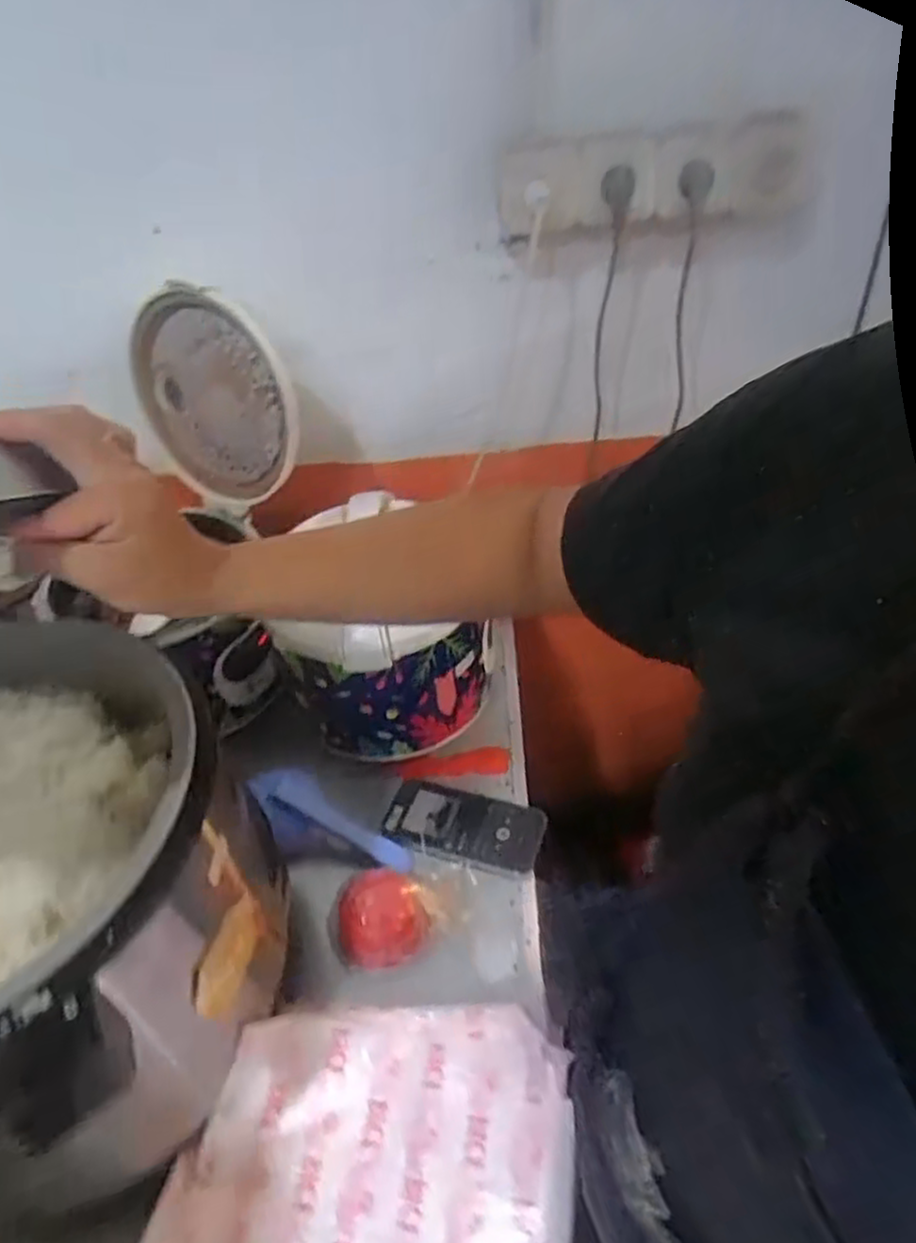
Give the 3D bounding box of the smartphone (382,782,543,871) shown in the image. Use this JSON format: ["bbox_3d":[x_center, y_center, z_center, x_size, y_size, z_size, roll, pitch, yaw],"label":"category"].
[{"bbox_3d":[0.004,0.220,0.818,0.171,0.012,0.090,10,46,17],"label":"smartphone"}]

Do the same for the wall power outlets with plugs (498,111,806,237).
[{"bbox_3d":[0.210,-0.484,0.826,0.325,0.092,0.049,0,44,7],"label":"wall power outlets with plugs"}]

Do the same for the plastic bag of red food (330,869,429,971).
[{"bbox_3d":[-0.076,0.283,0.730,0.095,0.043,0.087,-25,47,-18],"label":"plastic bag of red food"}]

